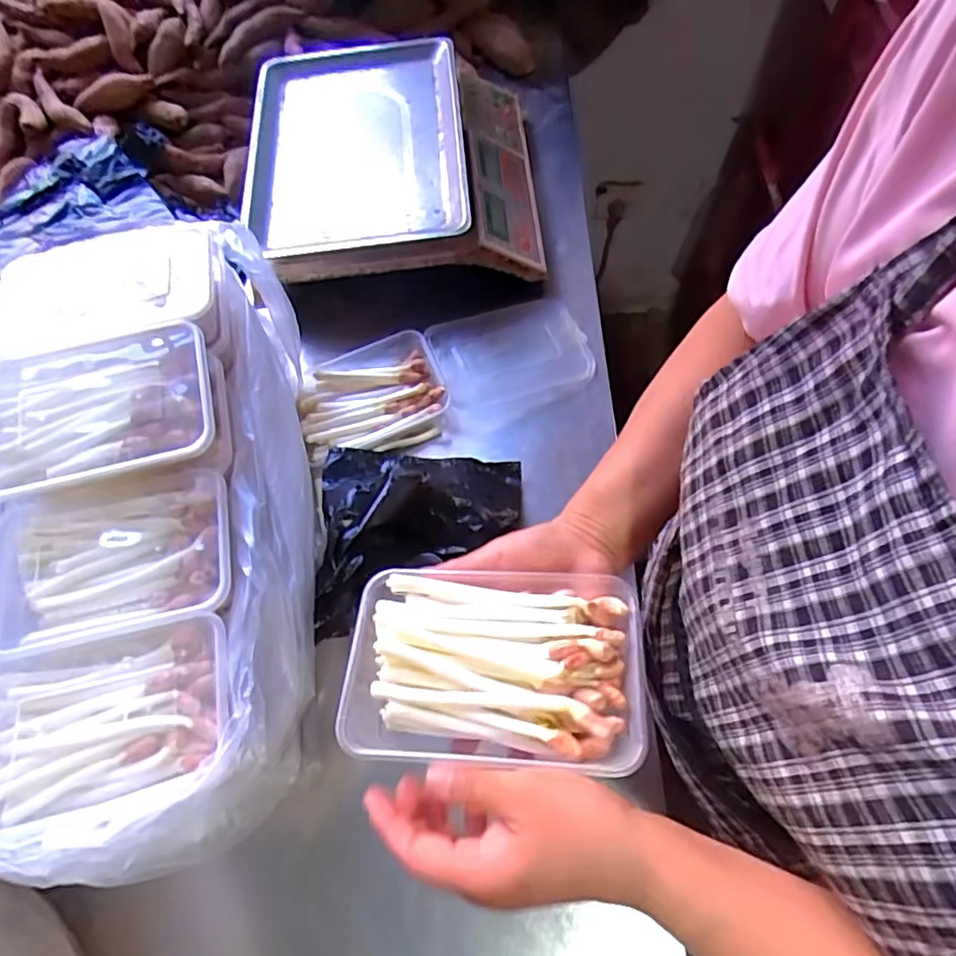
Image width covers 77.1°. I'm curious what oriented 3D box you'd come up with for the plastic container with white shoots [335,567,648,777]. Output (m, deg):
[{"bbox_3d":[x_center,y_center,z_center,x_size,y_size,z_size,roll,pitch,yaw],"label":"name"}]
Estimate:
[{"bbox_3d":[0.008,0.109,0.352,0.168,0.037,0.106,2,65,5],"label":"plastic container with white shoots"}]

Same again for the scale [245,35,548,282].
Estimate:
[{"bbox_3d":[-0.095,-0.361,0.717,0.324,0.124,0.329,-7,64,0],"label":"scale"}]

